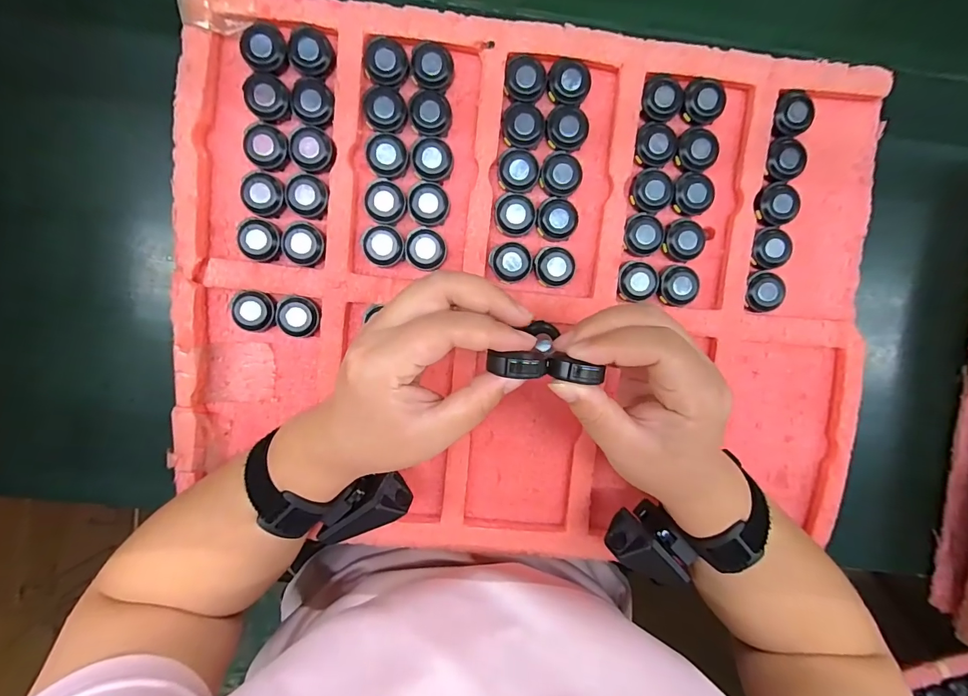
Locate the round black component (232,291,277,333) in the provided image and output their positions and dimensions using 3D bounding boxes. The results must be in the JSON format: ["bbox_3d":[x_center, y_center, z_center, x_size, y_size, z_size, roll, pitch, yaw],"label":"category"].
[{"bbox_3d":[-0.163,-0.026,0.300,0.029,0.013,0.027,0,97,-2],"label":"round black component"}]

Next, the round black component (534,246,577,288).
[{"bbox_3d":[0.052,-0.059,0.310,0.029,0.011,0.028,0,97,-2],"label":"round black component"}]

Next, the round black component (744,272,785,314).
[{"bbox_3d":[0.210,-0.042,0.316,0.030,0.010,0.030,0,97,-2],"label":"round black component"}]

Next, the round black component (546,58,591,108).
[{"bbox_3d":[0.060,-0.187,0.297,0.030,0.009,0.029,0,97,-2],"label":"round black component"}]

